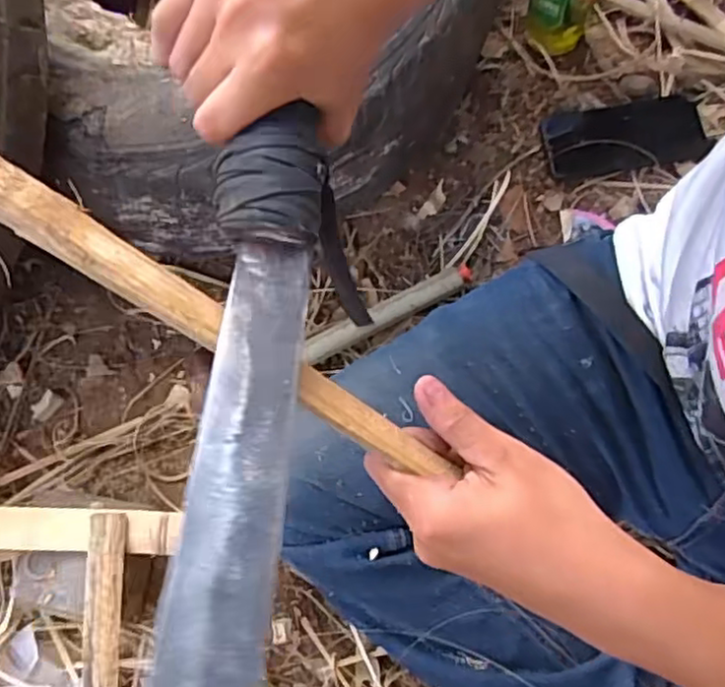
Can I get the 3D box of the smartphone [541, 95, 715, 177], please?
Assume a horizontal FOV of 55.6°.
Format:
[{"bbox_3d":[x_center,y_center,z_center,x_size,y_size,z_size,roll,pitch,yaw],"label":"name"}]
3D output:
[{"bbox_3d":[0.272,-0.219,0.714,0.158,0.013,0.079,-6,67,6],"label":"smartphone"}]

